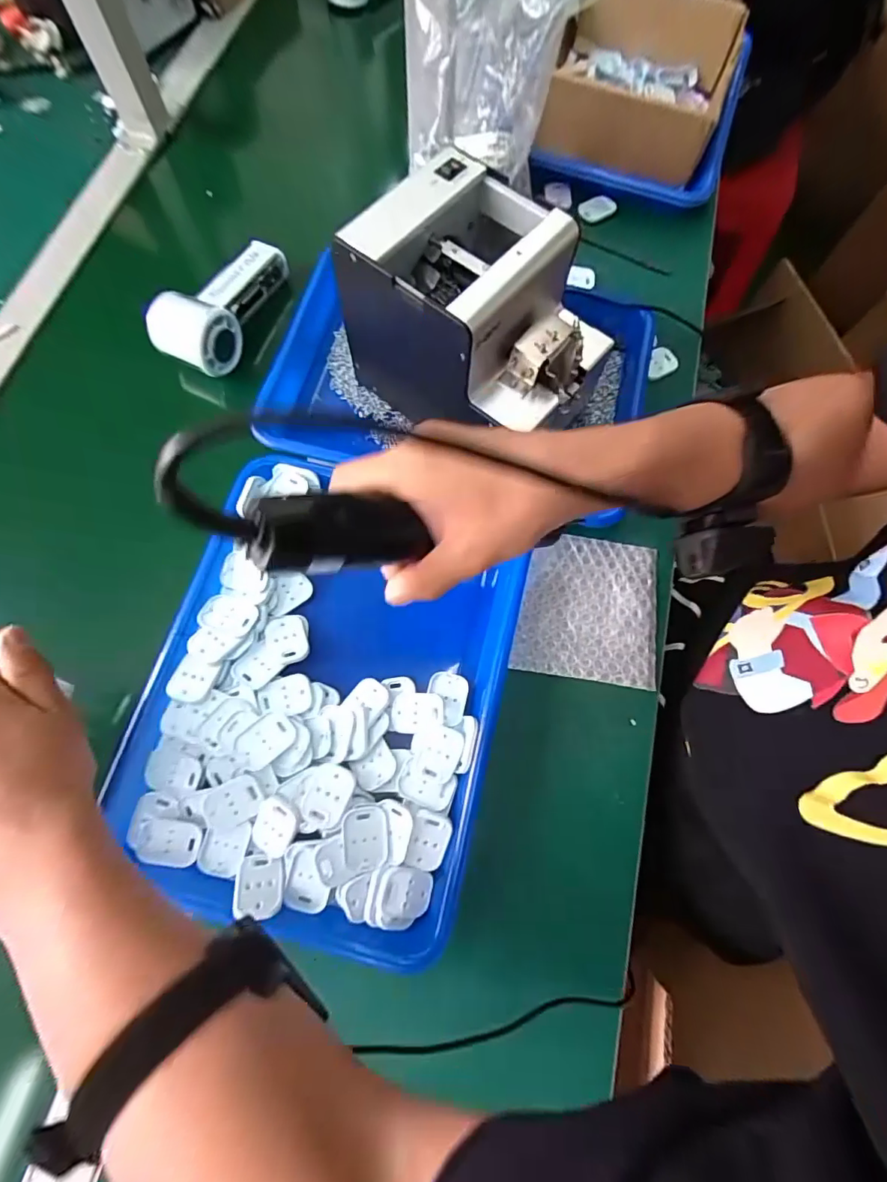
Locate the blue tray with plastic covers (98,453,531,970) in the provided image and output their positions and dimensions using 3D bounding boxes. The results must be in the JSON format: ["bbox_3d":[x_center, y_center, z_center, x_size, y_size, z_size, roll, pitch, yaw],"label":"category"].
[{"bbox_3d":[-0.085,0.070,0.368,0.250,0.033,0.311,15,72,4],"label":"blue tray with plastic covers"}]

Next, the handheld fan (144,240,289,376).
[{"bbox_3d":[-0.214,-0.278,0.465,0.067,0.048,0.145,19,72,5],"label":"handheld fan"}]

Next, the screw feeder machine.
[{"bbox_3d":[0.029,-0.208,0.396,0.176,0.147,0.125,37,75,10],"label":"screw feeder machine"}]

